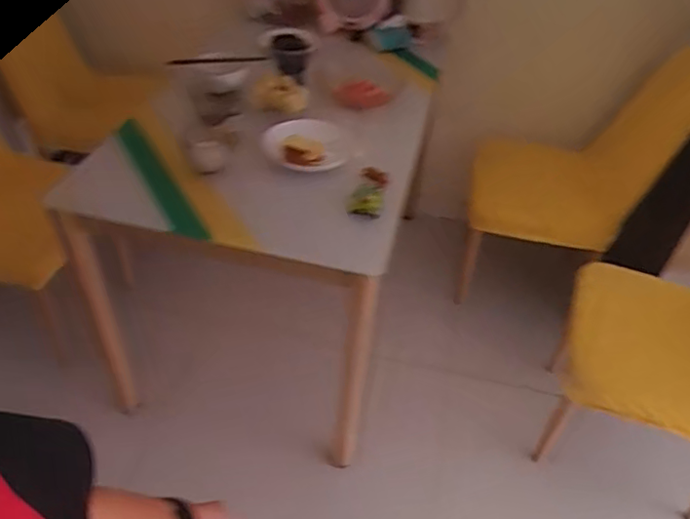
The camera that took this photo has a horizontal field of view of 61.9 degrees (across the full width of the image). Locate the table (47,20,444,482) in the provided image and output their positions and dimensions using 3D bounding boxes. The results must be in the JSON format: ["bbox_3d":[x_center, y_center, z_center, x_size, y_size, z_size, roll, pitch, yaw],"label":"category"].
[{"bbox_3d":[-0.161,-0.186,1.740,0.705,0.778,1.048,12,42,8],"label":"table"}]

